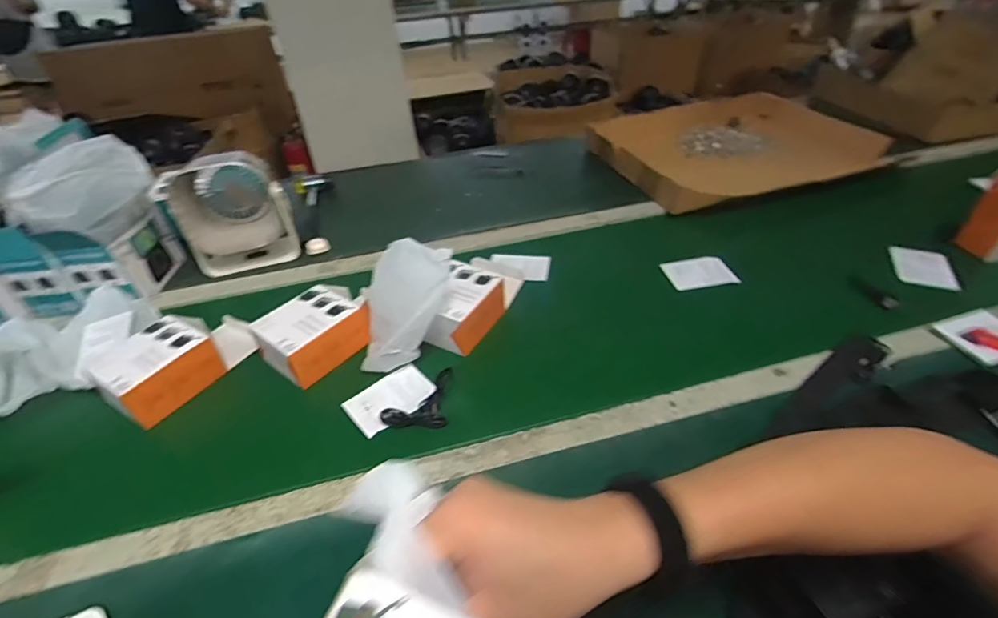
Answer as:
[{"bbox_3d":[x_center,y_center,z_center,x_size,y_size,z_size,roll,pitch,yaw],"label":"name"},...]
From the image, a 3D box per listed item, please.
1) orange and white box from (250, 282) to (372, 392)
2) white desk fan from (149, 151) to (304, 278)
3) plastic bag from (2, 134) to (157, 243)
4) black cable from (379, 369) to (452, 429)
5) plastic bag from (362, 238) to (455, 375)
[{"bbox_3d":[-0.245,0.030,0.632,0.108,0.054,0.130,29,49,33],"label":"orange and white box"},{"bbox_3d":[-0.447,-0.170,0.813,0.165,0.171,0.149,-17,41,-16],"label":"white desk fan"},{"bbox_3d":[-0.593,-0.170,0.687,0.103,0.118,0.170,21,46,27],"label":"plastic bag"},{"bbox_3d":[-0.098,0.106,0.576,0.073,0.023,0.084,-2,40,2],"label":"black cable"},{"bbox_3d":[-0.119,-0.016,0.612,0.123,0.122,0.138,-7,40,-4],"label":"plastic bag"}]

